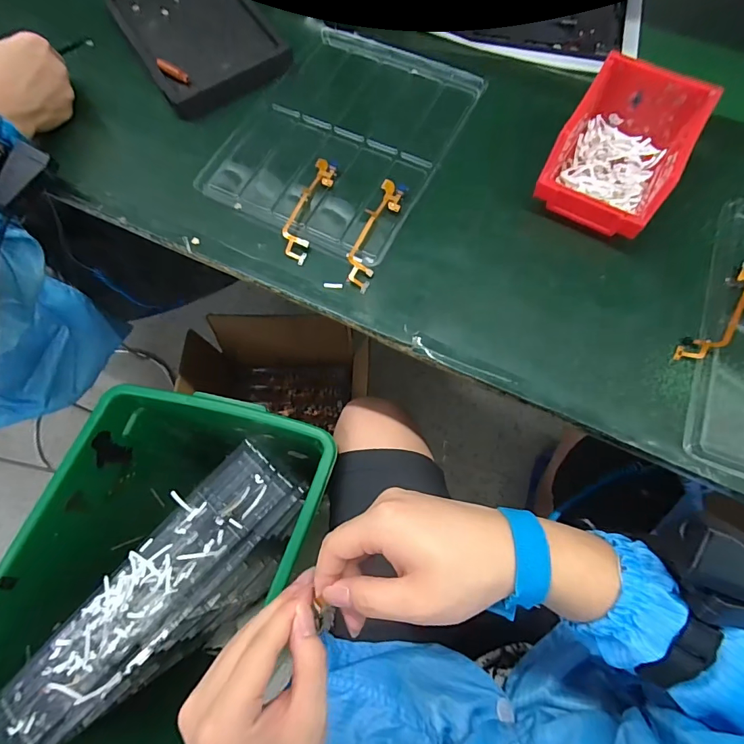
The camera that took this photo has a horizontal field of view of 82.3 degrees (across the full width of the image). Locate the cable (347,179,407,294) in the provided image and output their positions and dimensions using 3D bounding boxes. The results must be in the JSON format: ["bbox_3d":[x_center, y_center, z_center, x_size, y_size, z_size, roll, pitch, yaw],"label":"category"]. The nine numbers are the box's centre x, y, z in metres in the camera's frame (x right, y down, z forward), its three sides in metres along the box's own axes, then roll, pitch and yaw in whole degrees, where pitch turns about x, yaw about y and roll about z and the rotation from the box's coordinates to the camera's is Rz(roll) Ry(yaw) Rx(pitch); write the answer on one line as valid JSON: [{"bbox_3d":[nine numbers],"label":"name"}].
[{"bbox_3d":[0.002,-0.141,0.429,0.030,0.009,0.130,18,71,9],"label":"cable"}]

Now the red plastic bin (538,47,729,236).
[{"bbox_3d":[0.240,-0.214,0.415,0.103,0.072,0.150,30,73,13],"label":"red plastic bin"}]

